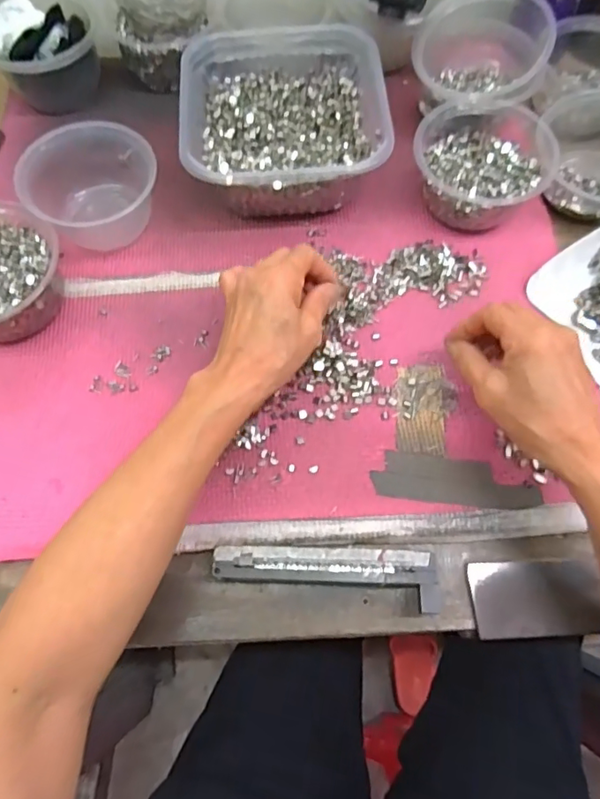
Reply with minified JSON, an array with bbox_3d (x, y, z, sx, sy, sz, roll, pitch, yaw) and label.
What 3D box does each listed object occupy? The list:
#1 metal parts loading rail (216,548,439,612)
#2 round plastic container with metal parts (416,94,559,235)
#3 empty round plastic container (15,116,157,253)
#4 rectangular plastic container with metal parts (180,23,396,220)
[{"bbox_3d":[0.018,0.121,0.365,0.150,0.026,0.035,2,67,3],"label":"metal parts loading rail"},{"bbox_3d":[0.159,-0.206,0.472,0.111,0.064,0.110,-1,67,1],"label":"round plastic container with metal parts"},{"bbox_3d":[-0.184,-0.191,0.470,0.110,0.070,0.092,-37,71,-13],"label":"empty round plastic container"},{"bbox_3d":[-0.016,-0.253,0.488,0.170,0.077,0.178,-6,67,-1],"label":"rectangular plastic container with metal parts"}]

